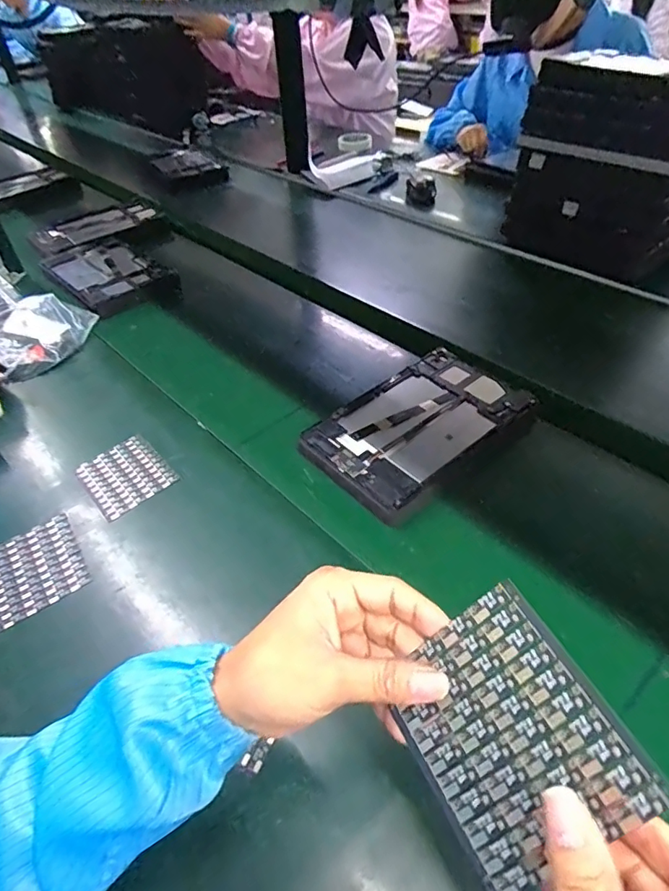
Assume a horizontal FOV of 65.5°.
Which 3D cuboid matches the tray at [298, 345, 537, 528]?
[{"bbox_3d":[0.097,-0.021,0.599,0.247,0.030,0.155,-33,52,-27],"label":"tray"}]

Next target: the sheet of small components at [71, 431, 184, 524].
[{"bbox_3d":[-0.235,0.034,0.587,0.084,0.013,0.097,-36,51,-26],"label":"sheet of small components"}]

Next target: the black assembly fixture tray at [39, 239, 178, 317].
[{"bbox_3d":[-0.412,-0.307,0.941,0.165,0.038,0.261,-35,51,-26],"label":"black assembly fixture tray"}]

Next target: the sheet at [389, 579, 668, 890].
[{"bbox_3d":[0.076,0.130,0.235,0.089,0.004,0.098,-44,56,15],"label":"sheet"}]

